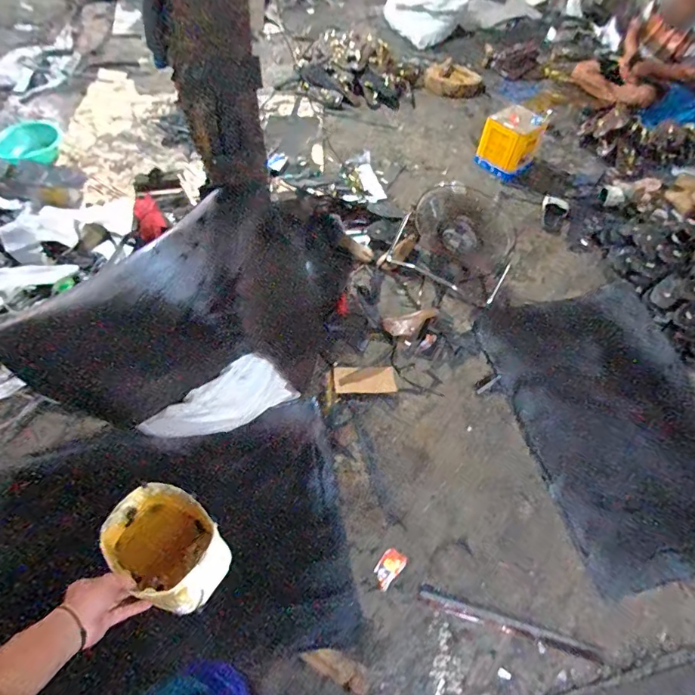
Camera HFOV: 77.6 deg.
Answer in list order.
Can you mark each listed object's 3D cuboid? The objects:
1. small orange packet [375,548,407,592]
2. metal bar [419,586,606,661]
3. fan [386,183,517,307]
[{"bbox_3d":[0.120,0.642,1.255,0.064,0.007,0.108,34,60,17],"label":"small orange packet"},{"bbox_3d":[0.456,0.767,1.210,0.506,0.026,0.040,16,57,6],"label":"metal bar"},{"bbox_3d":[0.457,-0.456,1.796,0.477,0.292,0.281,30,59,15],"label":"fan"}]

